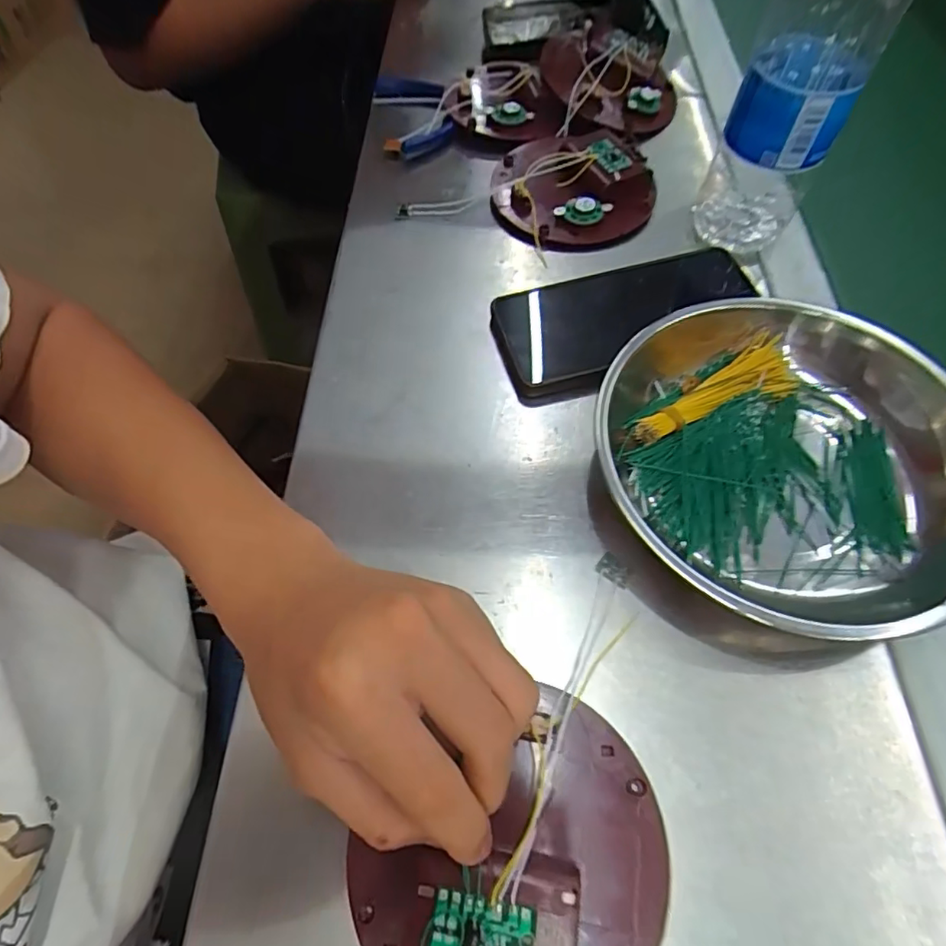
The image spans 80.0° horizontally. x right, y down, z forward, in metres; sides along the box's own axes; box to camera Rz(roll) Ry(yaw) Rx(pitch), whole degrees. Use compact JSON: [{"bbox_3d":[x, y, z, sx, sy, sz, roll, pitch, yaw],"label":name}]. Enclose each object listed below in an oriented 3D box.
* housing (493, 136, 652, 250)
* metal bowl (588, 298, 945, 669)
[{"bbox_3d":[0.072,-0.208,0.413,0.116,0.025,0.104,11,61,9],"label":"housing"},{"bbox_3d":[0.151,-0.005,0.277,0.173,0.051,0.182,-1,60,2],"label":"metal bowl"}]

